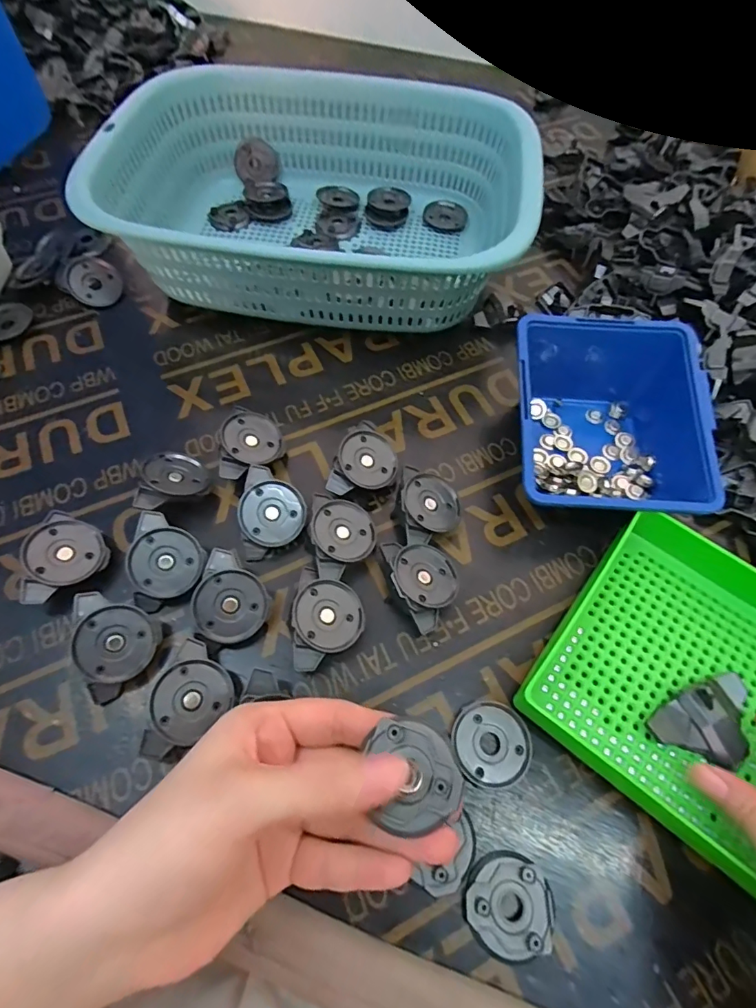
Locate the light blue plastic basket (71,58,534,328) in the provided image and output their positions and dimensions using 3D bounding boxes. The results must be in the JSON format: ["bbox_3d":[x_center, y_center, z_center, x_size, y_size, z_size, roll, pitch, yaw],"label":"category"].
[{"bbox_3d":[-0.045,-0.260,0.417,0.338,0.095,0.241,7,63,2],"label":"light blue plastic basket"}]

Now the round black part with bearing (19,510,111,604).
[{"bbox_3d":[-0.199,0.036,0.304,0.045,0.015,0.054,33,60,-11],"label":"round black part with bearing"}]

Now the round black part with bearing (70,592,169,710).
[{"bbox_3d":[-0.156,0.083,0.278,0.051,0.014,0.051,6,78,-27],"label":"round black part with bearing"}]

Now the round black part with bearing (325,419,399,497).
[{"bbox_3d":[-0.013,-0.026,0.343,0.043,0.020,0.056,45,70,-5],"label":"round black part with bearing"}]

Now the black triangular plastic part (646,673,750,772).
[{"bbox_3d":[0.177,0.109,0.261,0.047,0.022,0.051,23,64,10],"label":"black triangular plastic part"}]

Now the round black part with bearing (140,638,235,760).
[{"bbox_3d":[-0.104,0.110,0.267,0.038,0.016,0.056,33,65,-12],"label":"round black part with bearing"}]

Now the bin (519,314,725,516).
[{"bbox_3d":[0.155,-0.053,0.335,0.121,0.063,0.136,5,63,1],"label":"bin"}]

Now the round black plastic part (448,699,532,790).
[{"bbox_3d":[0.062,0.132,0.269,0.042,0.009,0.041,1,63,-1],"label":"round black plastic part"}]

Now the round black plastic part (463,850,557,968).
[{"bbox_3d":[0.065,0.196,0.236,0.042,0.007,0.041,1,63,-1],"label":"round black plastic part"}]

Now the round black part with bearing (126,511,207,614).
[{"bbox_3d":[-0.138,0.038,0.304,0.048,0.013,0.051,0,90,-22],"label":"round black part with bearing"}]

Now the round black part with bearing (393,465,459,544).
[{"bbox_3d":[0.029,0.007,0.330,0.045,0.026,0.051,21,58,-15],"label":"round black part with bearing"}]

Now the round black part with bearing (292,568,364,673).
[{"bbox_3d":[-0.031,0.070,0.288,0.041,0.014,0.057,24,58,-11],"label":"round black part with bearing"}]

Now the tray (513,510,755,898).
[{"bbox_3d":[0.220,0.120,0.260,0.243,0.032,0.168,37,68,16],"label":"tray"}]

